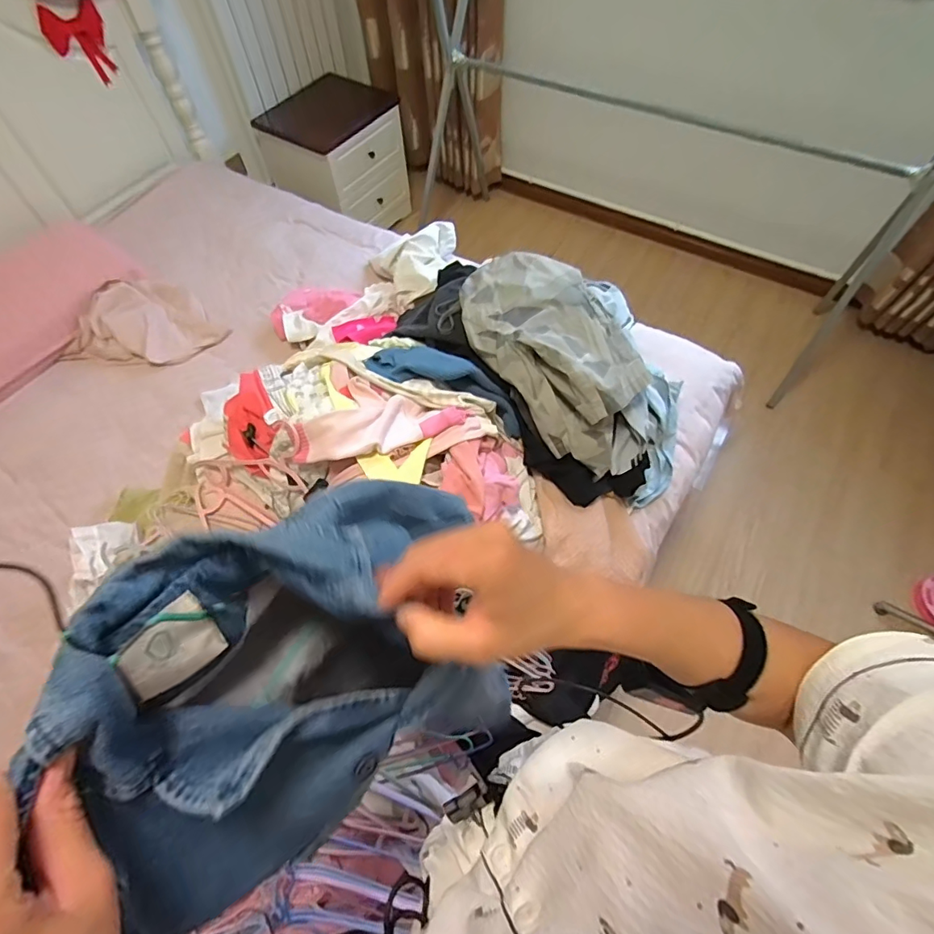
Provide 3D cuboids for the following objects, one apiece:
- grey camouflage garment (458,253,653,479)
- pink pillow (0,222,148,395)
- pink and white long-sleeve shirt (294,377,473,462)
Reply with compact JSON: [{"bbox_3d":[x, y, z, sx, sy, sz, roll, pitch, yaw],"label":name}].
[{"bbox_3d":[0.178,-0.234,1.045,0.287,0.200,0.481,-35,65,-15],"label":"grey camouflage garment"},{"bbox_3d":[-1.282,-0.456,1.418,0.452,0.108,0.660,32,68,18],"label":"pink pillow"},{"bbox_3d":[-0.159,-0.096,0.885,0.309,0.071,0.155,-20,62,-8],"label":"pink and white long-sleeve shirt"}]

